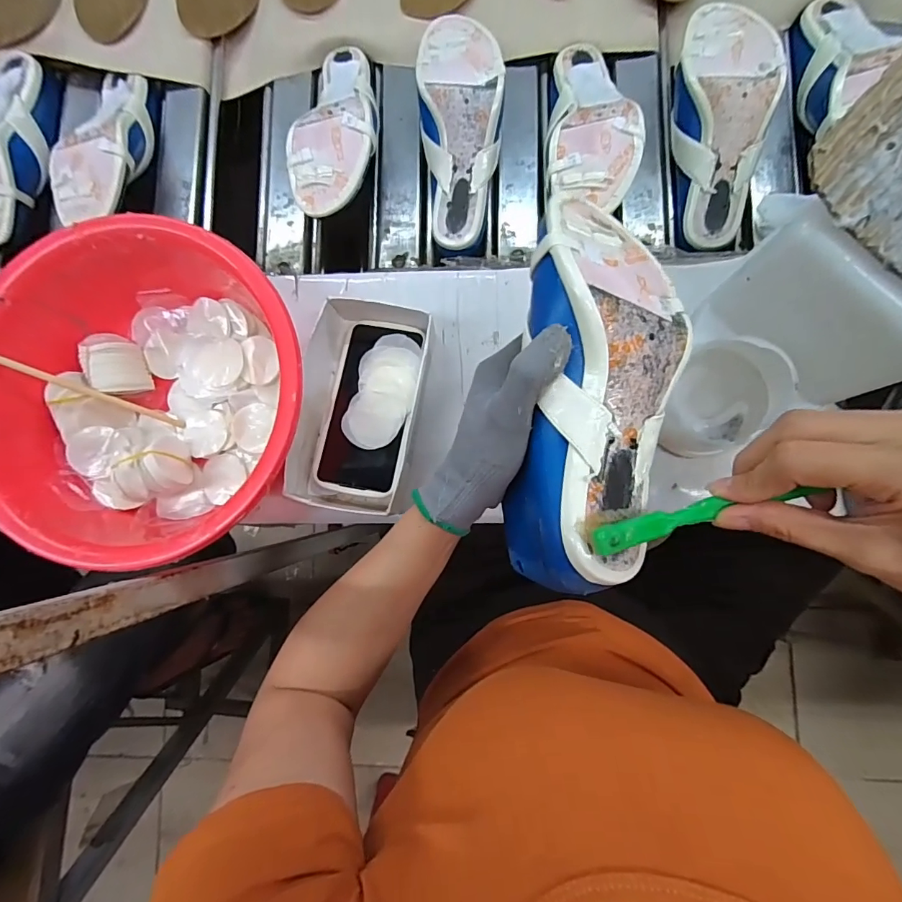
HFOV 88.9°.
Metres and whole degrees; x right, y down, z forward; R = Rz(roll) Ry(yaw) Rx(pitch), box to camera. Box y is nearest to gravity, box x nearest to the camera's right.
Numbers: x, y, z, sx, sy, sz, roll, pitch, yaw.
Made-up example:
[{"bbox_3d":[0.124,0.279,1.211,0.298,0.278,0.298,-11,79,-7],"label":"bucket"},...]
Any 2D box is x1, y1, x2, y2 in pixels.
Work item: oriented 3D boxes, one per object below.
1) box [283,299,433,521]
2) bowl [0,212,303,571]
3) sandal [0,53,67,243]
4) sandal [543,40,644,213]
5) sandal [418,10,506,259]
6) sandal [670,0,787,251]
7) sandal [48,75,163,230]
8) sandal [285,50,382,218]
[{"bbox_3d":[-0.085,-0.043,0.437,0.112,0.050,0.204,13,86,4],"label":"box"},{"bbox_3d":[-0.258,-0.049,0.412,0.276,0.098,0.267,0,86,3],"label":"bowl"},{"bbox_3d":[-0.520,-0.352,0.533,0.096,0.064,0.225,3,86,3],"label":"sandal"},{"bbox_3d":[0.136,-0.334,0.468,0.090,0.054,0.214,-1,70,3],"label":"sandal"},{"bbox_3d":[0.012,-0.328,0.475,0.087,0.050,0.227,-1,102,3],"label":"sandal"},{"bbox_3d":[0.268,-0.322,0.462,0.087,0.063,0.225,0,101,3],"label":"sandal"},{"bbox_3d":[-0.379,-0.342,0.510,0.082,0.055,0.209,7,71,3],"label":"sandal"},{"bbox_3d":[-0.119,-0.350,0.483,0.090,0.051,0.222,1,73,3],"label":"sandal"}]

